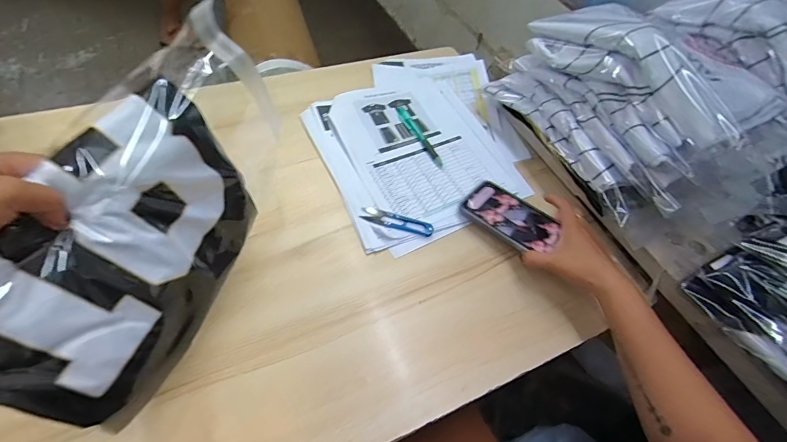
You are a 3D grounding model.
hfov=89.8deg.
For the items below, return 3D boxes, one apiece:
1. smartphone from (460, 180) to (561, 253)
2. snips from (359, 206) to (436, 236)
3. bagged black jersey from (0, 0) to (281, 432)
[{"bbox_3d":[0.167,-0.007,0.561,0.129,0.015,0.081,38,64,20],"label":"smartphone"},{"bbox_3d":[0.005,0.002,0.560,0.102,0.011,0.027,17,53,5],"label":"snips"},{"bbox_3d":[-0.211,-0.009,0.360,0.045,0.174,0.340,3,61,32],"label":"bagged black jersey"}]

